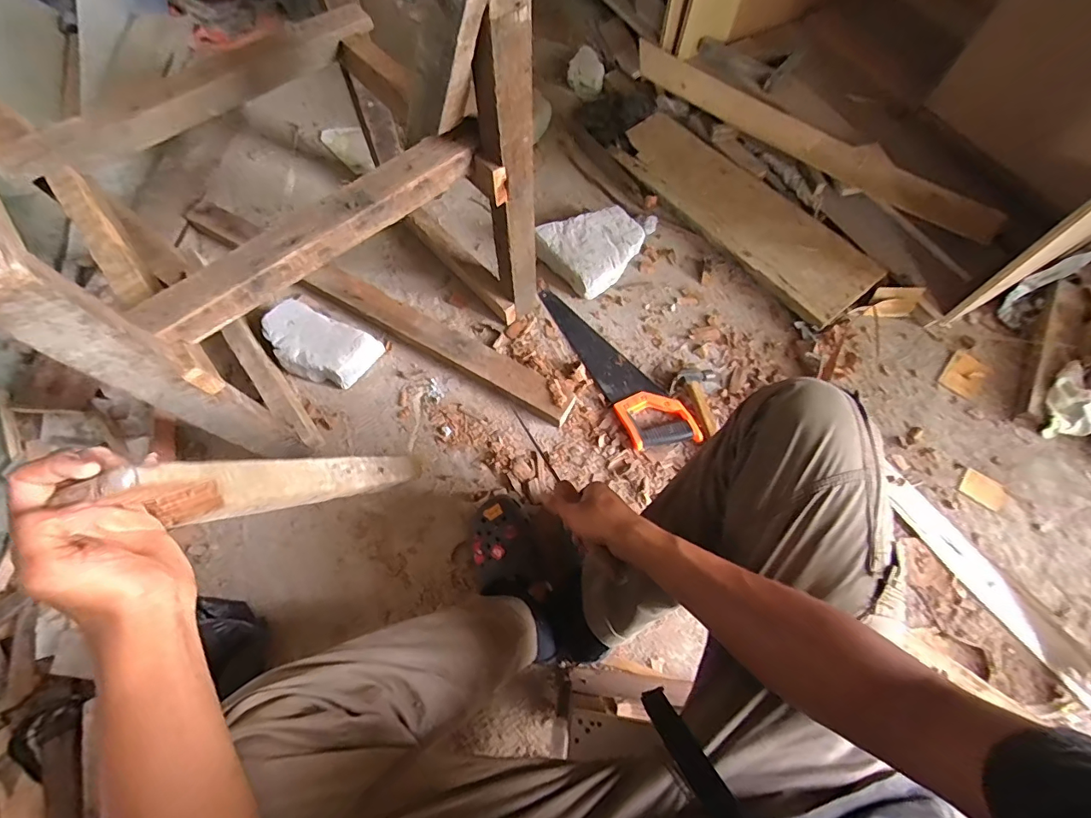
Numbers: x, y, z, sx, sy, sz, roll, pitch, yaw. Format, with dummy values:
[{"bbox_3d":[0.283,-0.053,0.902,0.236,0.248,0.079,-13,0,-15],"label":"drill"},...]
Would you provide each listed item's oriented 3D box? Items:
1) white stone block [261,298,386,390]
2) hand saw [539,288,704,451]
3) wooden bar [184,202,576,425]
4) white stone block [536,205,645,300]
[{"bbox_3d":[-0.441,-0.124,0.926,0.212,0.075,0.123,22,68,10],"label":"white stone block"},{"bbox_3d":[0.134,-0.098,0.924,0.115,0.026,0.403,-25,68,-10],"label":"hand saw"},{"bbox_3d":[-0.357,-0.214,0.972,0.927,0.043,0.081,27,69,12],"label":"wooden bar"},{"bbox_3d":[0.102,-0.349,1.022,0.184,0.060,0.202,42,73,17],"label":"white stone block"}]

